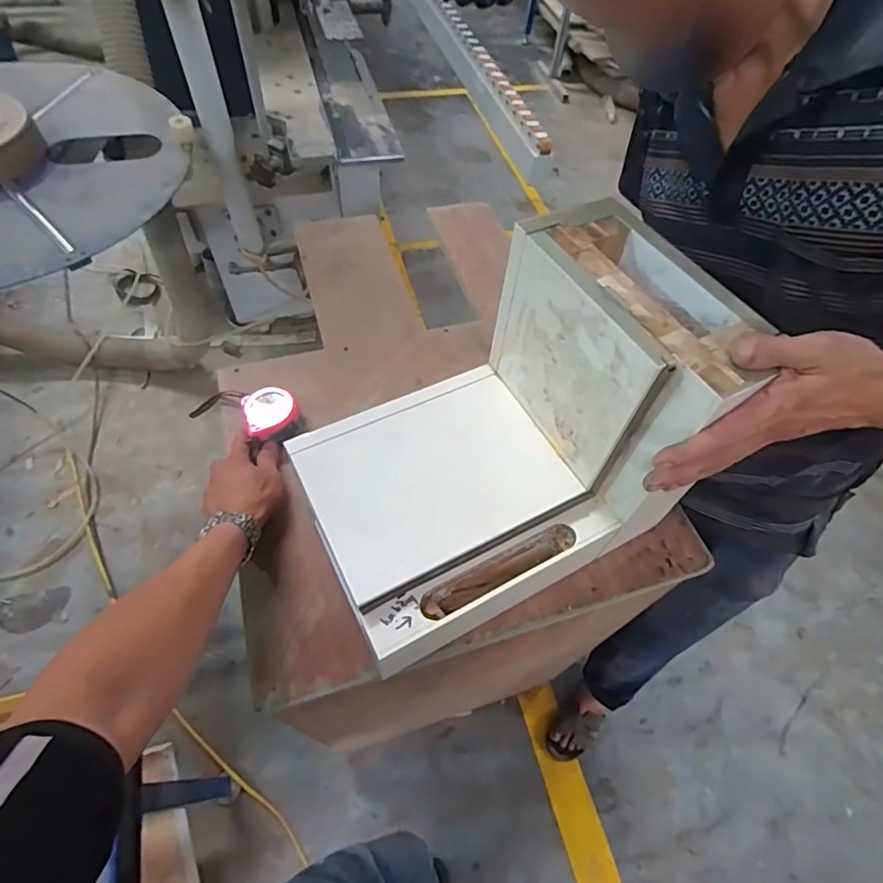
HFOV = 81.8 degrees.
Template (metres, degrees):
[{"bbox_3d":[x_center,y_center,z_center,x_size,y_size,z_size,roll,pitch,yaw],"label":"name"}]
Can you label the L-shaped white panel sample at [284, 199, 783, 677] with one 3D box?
[{"bbox_3d":[0.058,0.004,0.524,0.365,0.314,0.241,-25,60,-21],"label":"L-shaped white panel sample"}]

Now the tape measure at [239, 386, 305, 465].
[{"bbox_3d":[-0.229,-0.037,0.682,0.074,0.035,0.079,-22,59,-17],"label":"tape measure"}]

